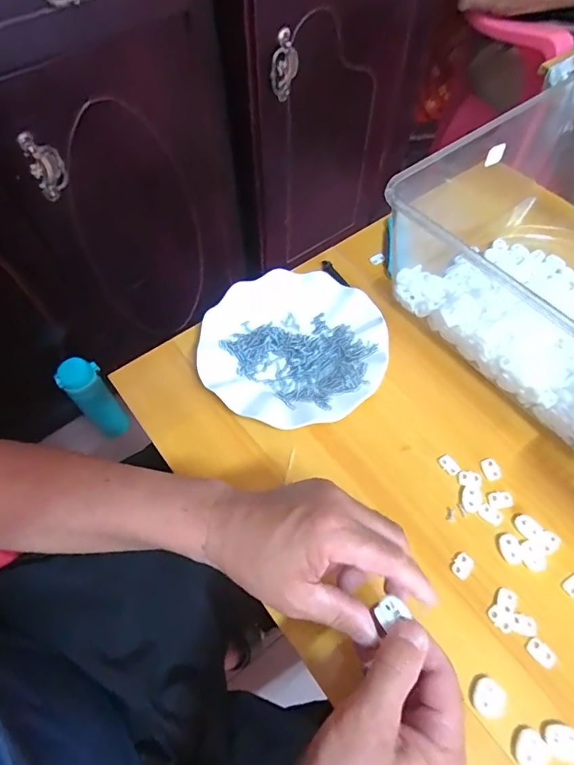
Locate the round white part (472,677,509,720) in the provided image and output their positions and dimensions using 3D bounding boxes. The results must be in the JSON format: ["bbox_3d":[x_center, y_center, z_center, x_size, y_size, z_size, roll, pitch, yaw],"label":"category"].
[{"bbox_3d":[0.143,0.223,0.329,0.023,0.006,0.023,0,60,0],"label":"round white part"}]

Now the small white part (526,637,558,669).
[{"bbox_3d":[0.190,0.202,0.347,0.015,0.004,0.022,-39,67,-21],"label":"small white part"}]

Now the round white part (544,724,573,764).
[{"bbox_3d":[0.188,0.244,0.315,0.023,0.006,0.020,16,61,9],"label":"round white part"}]

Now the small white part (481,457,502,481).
[{"bbox_3d":[0.183,0.078,0.417,0.016,0.004,0.019,-15,61,-9],"label":"small white part"}]

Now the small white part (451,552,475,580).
[{"bbox_3d":[0.142,0.147,0.375,0.015,0.004,0.020,39,66,20],"label":"small white part"}]

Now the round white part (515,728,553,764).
[{"bbox_3d":[0.165,0.249,0.313,0.022,0.004,0.023,0,60,0],"label":"round white part"}]

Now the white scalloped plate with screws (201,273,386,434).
[{"bbox_3d":[0.005,-0.036,0.469,0.176,0.019,0.176,0,60,0],"label":"white scalloped plate with screws"}]

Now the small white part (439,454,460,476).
[{"bbox_3d":[0.147,0.074,0.419,0.013,0.004,0.019,-27,63,-15],"label":"small white part"}]

